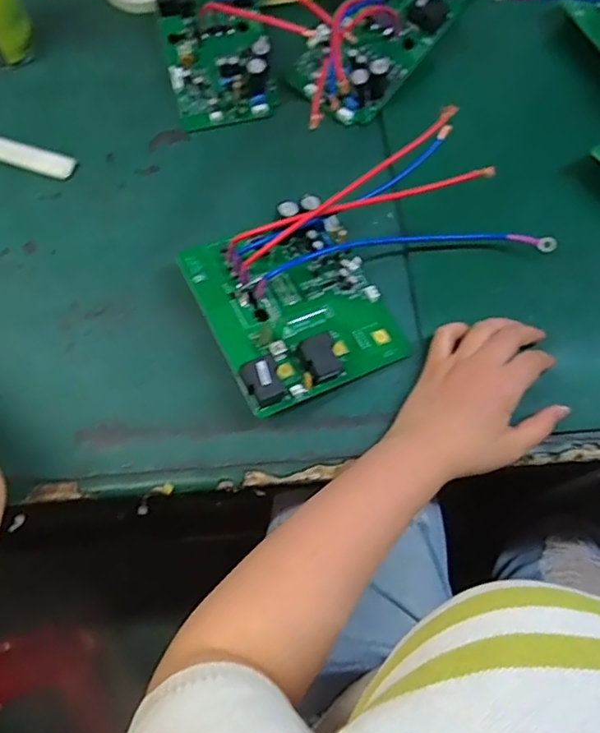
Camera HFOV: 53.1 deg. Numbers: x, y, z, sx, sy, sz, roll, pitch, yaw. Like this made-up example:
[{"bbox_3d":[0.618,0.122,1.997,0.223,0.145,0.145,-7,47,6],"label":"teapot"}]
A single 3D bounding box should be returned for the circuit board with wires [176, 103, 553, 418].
[{"bbox_3d":[0.057,-0.089,0.476,0.276,0.085,0.154,-26,72,-10],"label":"circuit board with wires"}]

